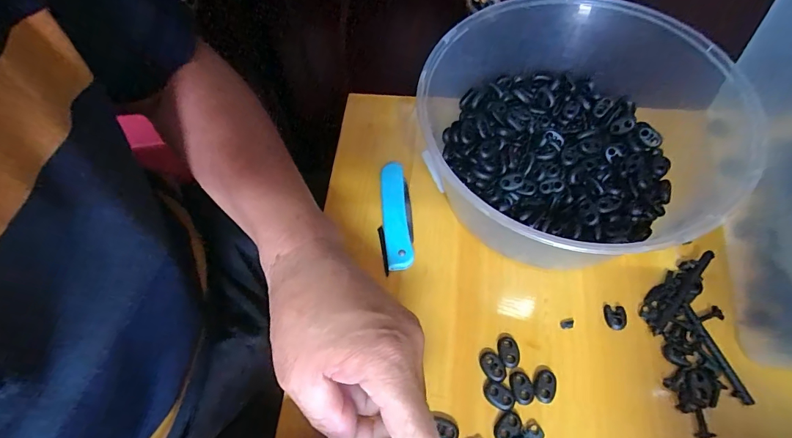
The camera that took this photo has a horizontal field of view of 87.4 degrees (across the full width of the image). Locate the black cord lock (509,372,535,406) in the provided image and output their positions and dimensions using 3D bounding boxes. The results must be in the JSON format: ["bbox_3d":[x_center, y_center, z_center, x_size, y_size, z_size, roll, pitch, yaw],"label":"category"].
[{"bbox_3d":[0.089,0.120,0.292,0.015,0.004,0.021,-5,63,0],"label":"black cord lock"}]

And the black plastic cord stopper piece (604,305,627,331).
[{"bbox_3d":[0.167,0.075,0.314,0.015,0.004,0.018,4,63,5],"label":"black plastic cord stopper piece"}]

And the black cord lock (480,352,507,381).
[{"bbox_3d":[0.071,0.107,0.300,0.015,0.004,0.021,-30,66,-12],"label":"black cord lock"}]

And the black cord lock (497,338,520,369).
[{"bbox_3d":[0.083,0.098,0.305,0.014,0.004,0.022,-5,63,0],"label":"black cord lock"}]

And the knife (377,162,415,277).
[{"bbox_3d":[0.000,-0.003,0.356,0.029,0.014,0.097,-1,63,2],"label":"knife"}]

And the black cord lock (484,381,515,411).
[{"bbox_3d":[0.073,0.124,0.292,0.022,0.004,0.014,35,70,18],"label":"black cord lock"}]

